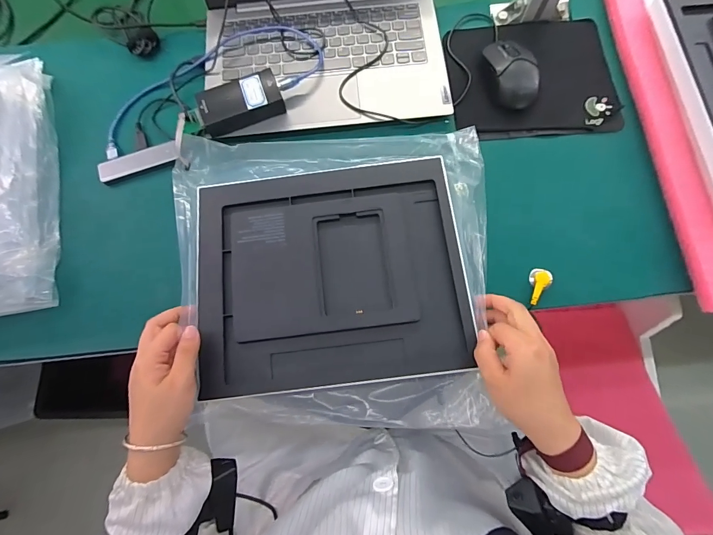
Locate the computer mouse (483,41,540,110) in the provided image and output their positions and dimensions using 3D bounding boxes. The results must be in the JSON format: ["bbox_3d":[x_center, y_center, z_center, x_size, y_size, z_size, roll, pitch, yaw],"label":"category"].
[{"bbox_3d":[0.202,-0.255,0.476,0.051,0.035,0.098,-20,76,-3],"label":"computer mouse"}]

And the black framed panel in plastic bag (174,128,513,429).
[{"bbox_3d":[-0.030,0.000,0.423,0.360,0.042,0.330,-1,76,2],"label":"black framed panel in plastic bag"}]

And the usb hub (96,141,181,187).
[{"bbox_3d":[-0.290,-0.141,0.488,0.100,0.017,0.028,-29,77,-19],"label":"usb hub"}]

